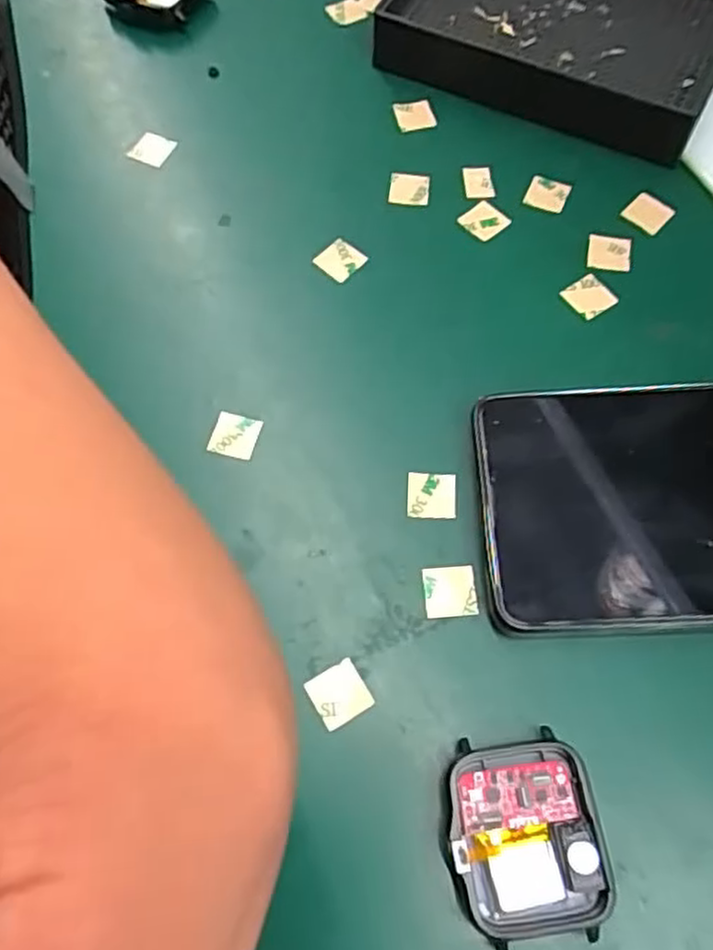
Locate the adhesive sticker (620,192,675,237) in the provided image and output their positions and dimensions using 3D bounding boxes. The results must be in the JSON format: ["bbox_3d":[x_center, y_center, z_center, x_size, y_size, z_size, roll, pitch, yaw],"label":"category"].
[{"bbox_3d":[0.112,-0.101,0.277,0.015,0.004,0.015,41,72,16],"label":"adhesive sticker"}]

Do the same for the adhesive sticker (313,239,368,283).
[{"bbox_3d":[-0.006,-0.081,0.272,0.015,0.004,0.015,41,81,10],"label":"adhesive sticker"}]

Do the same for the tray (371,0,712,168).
[{"bbox_3d":[0.088,-0.192,0.306,0.133,0.024,0.092,27,68,11],"label":"tray"}]

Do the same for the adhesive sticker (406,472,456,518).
[{"bbox_3d":[0.024,0.007,0.233,0.015,0.004,0.015,2,71,3],"label":"adhesive sticker"}]

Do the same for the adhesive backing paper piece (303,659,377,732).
[{"bbox_3d":[-0.005,0.063,0.207,0.015,0.004,0.015,-28,64,-14],"label":"adhesive backing paper piece"}]

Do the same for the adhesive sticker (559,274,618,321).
[{"bbox_3d":[0.085,-0.065,0.263,0.014,0.004,0.015,-33,69,-5],"label":"adhesive sticker"}]

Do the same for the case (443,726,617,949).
[{"bbox_3d":[0.043,0.093,0.186,0.039,0.012,0.045,-7,66,-4],"label":"case"}]

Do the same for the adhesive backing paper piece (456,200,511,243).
[{"bbox_3d":[0.049,-0.098,0.279,0.015,0.004,0.015,44,78,6],"label":"adhesive backing paper piece"}]

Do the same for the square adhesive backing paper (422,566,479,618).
[{"bbox_3d":[0.028,0.036,0.220,0.016,0.004,0.015,-5,69,0],"label":"square adhesive backing paper"}]

